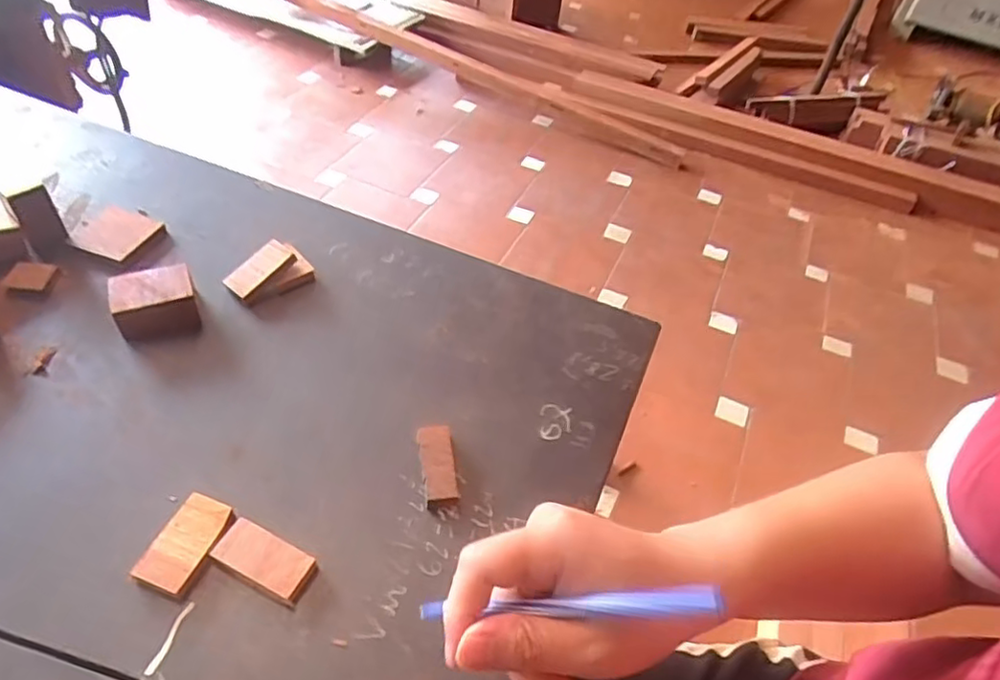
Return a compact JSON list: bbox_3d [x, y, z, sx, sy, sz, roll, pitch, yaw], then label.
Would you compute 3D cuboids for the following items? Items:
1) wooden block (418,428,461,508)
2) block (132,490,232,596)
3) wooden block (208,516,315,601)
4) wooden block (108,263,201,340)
[{"bbox_3d":[-0.040,0.082,0.416,0.022,0.013,0.053,-6,48,-13],"label":"wooden block"},{"bbox_3d":[-0.182,0.117,0.369,0.031,0.010,0.054,15,47,7],"label":"block"},{"bbox_3d":[-0.136,0.125,0.366,0.057,0.010,0.027,22,48,13],"label":"wooden block"},{"bbox_3d":[-0.257,-0.028,0.476,0.054,0.030,0.045,-15,51,-20],"label":"wooden block"}]

